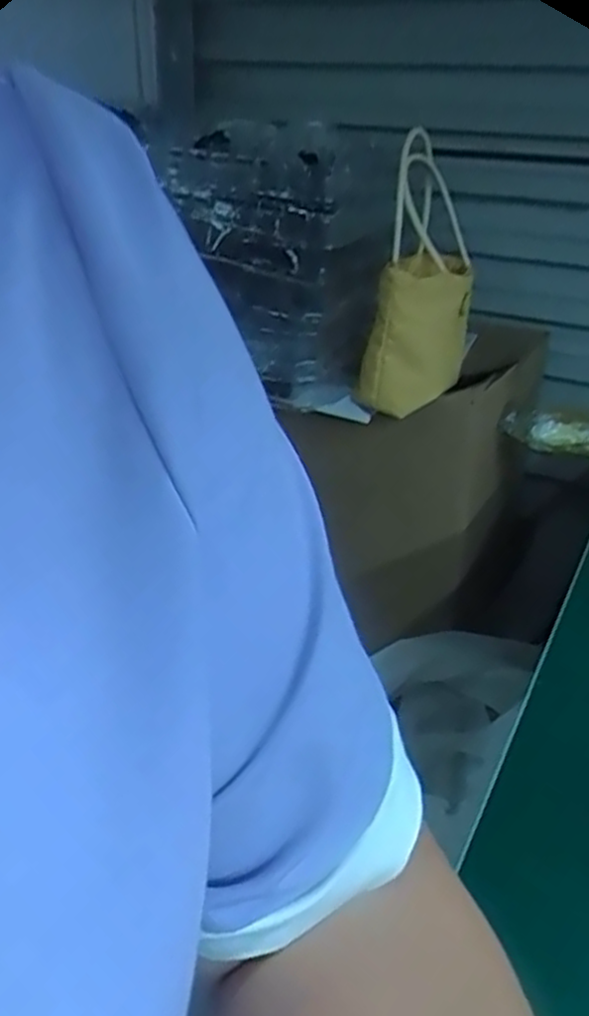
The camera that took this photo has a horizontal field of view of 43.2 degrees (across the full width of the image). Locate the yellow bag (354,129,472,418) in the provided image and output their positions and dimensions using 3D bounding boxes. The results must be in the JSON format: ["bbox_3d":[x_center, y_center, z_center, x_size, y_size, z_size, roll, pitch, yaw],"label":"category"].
[{"bbox_3d":[0.127,-0.223,0.744,0.092,0.114,0.265,9,73,12],"label":"yellow bag"}]

